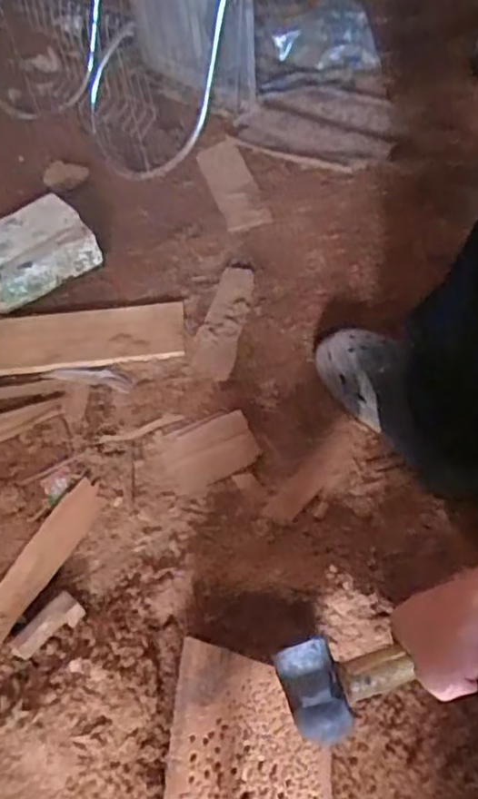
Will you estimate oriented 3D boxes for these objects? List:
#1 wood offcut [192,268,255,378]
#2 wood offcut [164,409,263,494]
[{"bbox_3d":[-0.018,-0.117,0.917,0.055,0.011,0.219,8,52,10],"label":"wood offcut"},{"bbox_3d":[-0.034,0.062,0.778,0.110,0.016,0.081,-23,53,-15],"label":"wood offcut"}]

